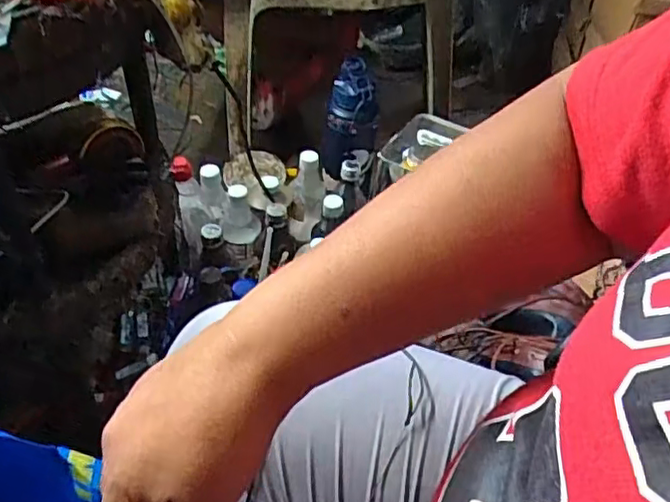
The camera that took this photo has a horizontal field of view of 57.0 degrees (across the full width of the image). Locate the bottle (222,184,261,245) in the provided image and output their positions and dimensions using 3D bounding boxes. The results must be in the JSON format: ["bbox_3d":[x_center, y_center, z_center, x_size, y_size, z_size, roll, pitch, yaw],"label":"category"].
[{"bbox_3d":[-0.145,-0.057,0.943,0.061,0.092,0.052,-2,45,-8],"label":"bottle"}]

